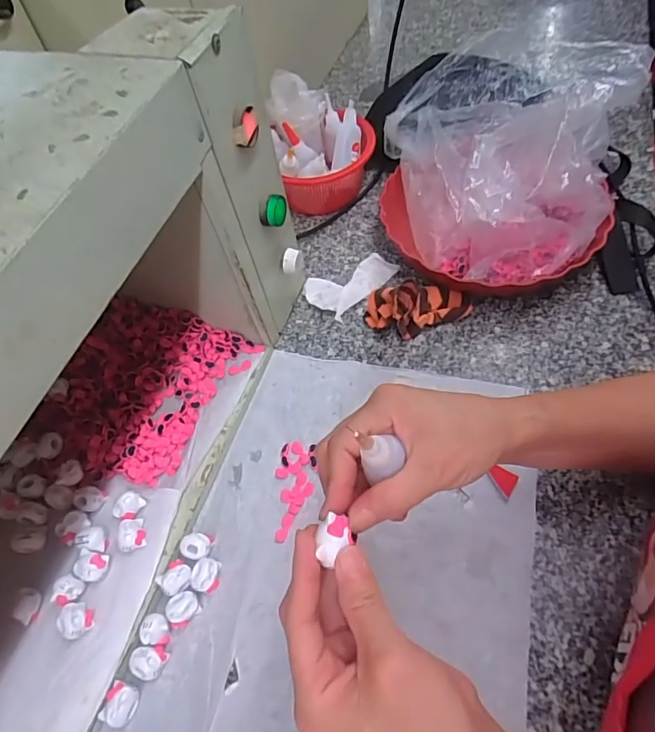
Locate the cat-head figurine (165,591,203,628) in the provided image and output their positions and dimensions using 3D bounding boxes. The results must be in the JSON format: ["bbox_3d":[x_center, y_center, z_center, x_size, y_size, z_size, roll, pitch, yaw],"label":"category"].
[{"bbox_3d":[-0.116,0.193,0.383,0.024,0.015,0.022,-36,60,-15],"label":"cat-head figurine"}]

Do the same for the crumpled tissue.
[{"bbox_3d":[0.025,-0.102,0.553,0.101,0.010,0.069,-40,61,-17],"label":"crumpled tissue"}]

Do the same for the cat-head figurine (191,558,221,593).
[{"bbox_3d":[-0.101,0.173,0.394,0.020,0.014,0.024,1,58,8],"label":"cat-head figurine"}]

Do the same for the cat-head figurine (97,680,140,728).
[{"bbox_3d":[-0.153,0.249,0.352,0.021,0.012,0.027,9,59,13],"label":"cat-head figurine"}]

